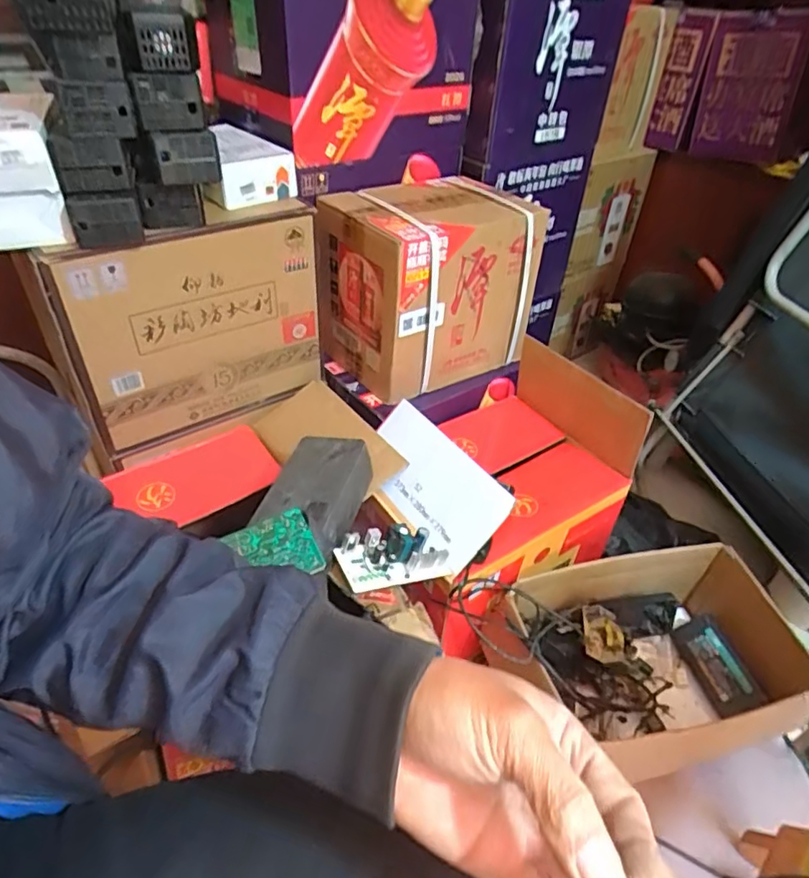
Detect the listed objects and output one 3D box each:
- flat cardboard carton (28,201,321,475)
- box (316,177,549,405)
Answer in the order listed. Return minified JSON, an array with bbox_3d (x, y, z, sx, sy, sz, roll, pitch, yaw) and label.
[{"bbox_3d":[-0.306,-0.152,0.877,0.380,0.339,0.046,-23,47,-28],"label":"flat cardboard carton"},{"bbox_3d":[0.038,-0.269,1.020,0.310,0.291,0.233,-25,48,-30],"label":"box"}]

